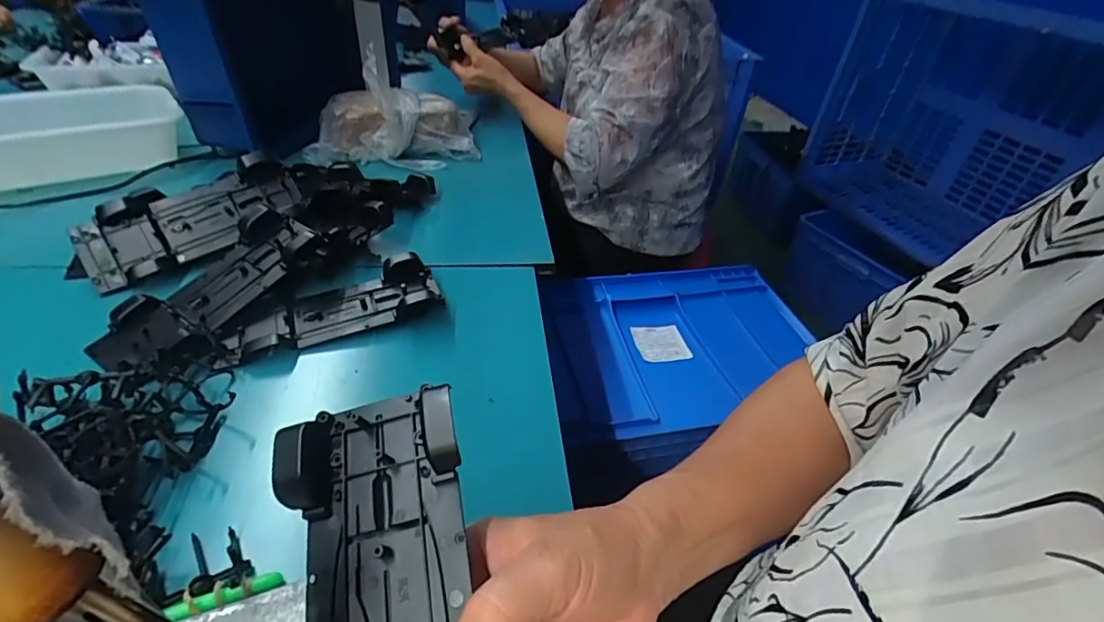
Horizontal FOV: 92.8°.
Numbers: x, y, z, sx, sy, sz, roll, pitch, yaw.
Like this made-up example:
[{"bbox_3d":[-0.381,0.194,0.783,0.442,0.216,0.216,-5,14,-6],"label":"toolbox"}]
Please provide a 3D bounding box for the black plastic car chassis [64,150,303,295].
[{"bbox_3d":[-0.356,-0.096,0.510,0.198,0.026,0.091,-31,88,-22],"label":"black plastic car chassis"}]

